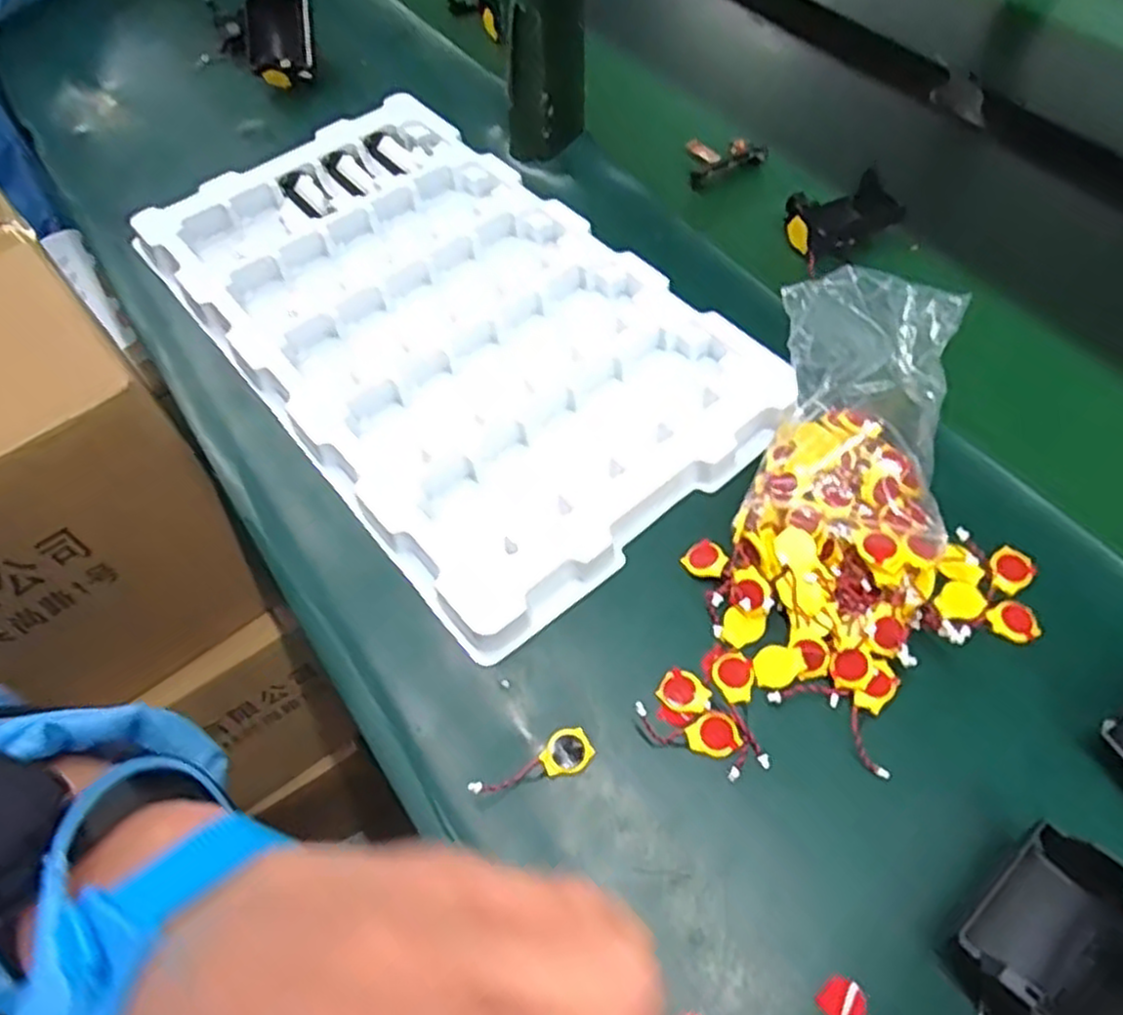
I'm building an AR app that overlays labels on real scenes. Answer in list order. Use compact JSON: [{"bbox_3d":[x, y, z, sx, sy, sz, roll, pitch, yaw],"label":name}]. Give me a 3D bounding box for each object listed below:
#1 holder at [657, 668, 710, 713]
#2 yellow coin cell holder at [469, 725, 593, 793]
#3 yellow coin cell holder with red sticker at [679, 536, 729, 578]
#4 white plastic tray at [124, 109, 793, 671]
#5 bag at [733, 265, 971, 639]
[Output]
[{"bbox_3d":[0.059,0.089,0.358,0.023,0.004,0.019,25,61,17],"label":"holder"},{"bbox_3d":[-0.012,0.121,0.342,0.057,0.004,0.020,-26,60,-14],"label":"yellow coin cell holder"},{"bbox_3d":[0.075,0.028,0.390,0.020,0.004,0.022,-8,61,15],"label":"yellow coin cell holder with red sticker"},{"bbox_3d":[-0.078,-0.125,0.492,0.245,0.028,0.417,-36,62,-19],"label":"white plastic tray"},{"bbox_3d":[0.152,-0.031,0.393,0.097,0.058,0.198,11,74,8],"label":"bag"}]

